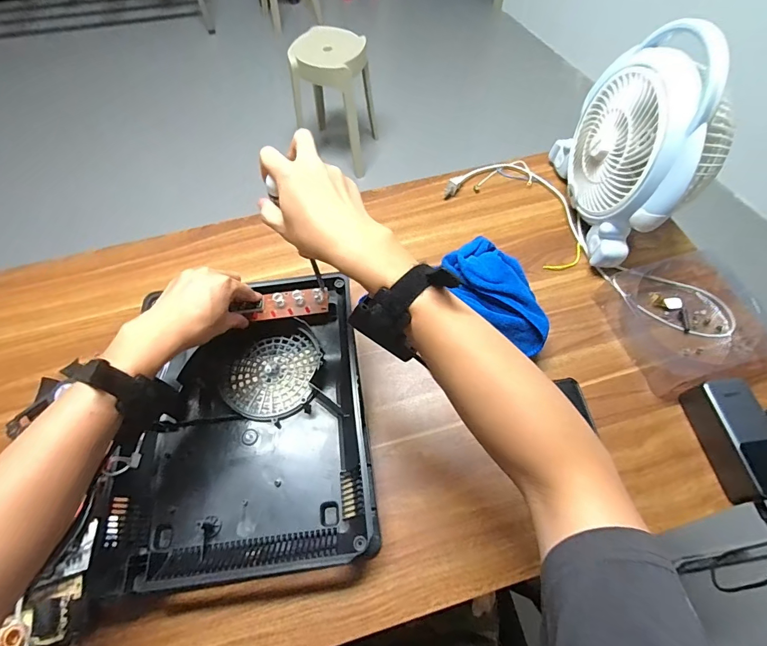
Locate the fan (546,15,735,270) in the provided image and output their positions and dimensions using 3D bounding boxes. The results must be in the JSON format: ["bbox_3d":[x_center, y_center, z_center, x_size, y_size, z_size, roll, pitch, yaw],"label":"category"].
[{"bbox_3d":[0.362,-0.253,0.560,0.126,0.244,0.269,-5,61,-2],"label":"fan"}]

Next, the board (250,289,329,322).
[{"bbox_3d":[-0.121,-0.024,0.523,0.097,0.016,0.034,-10,62,-1],"label":"board"}]

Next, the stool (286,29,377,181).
[{"bbox_3d":[-0.190,-0.878,1.595,0.275,0.427,0.282,14,62,8],"label":"stool"}]

